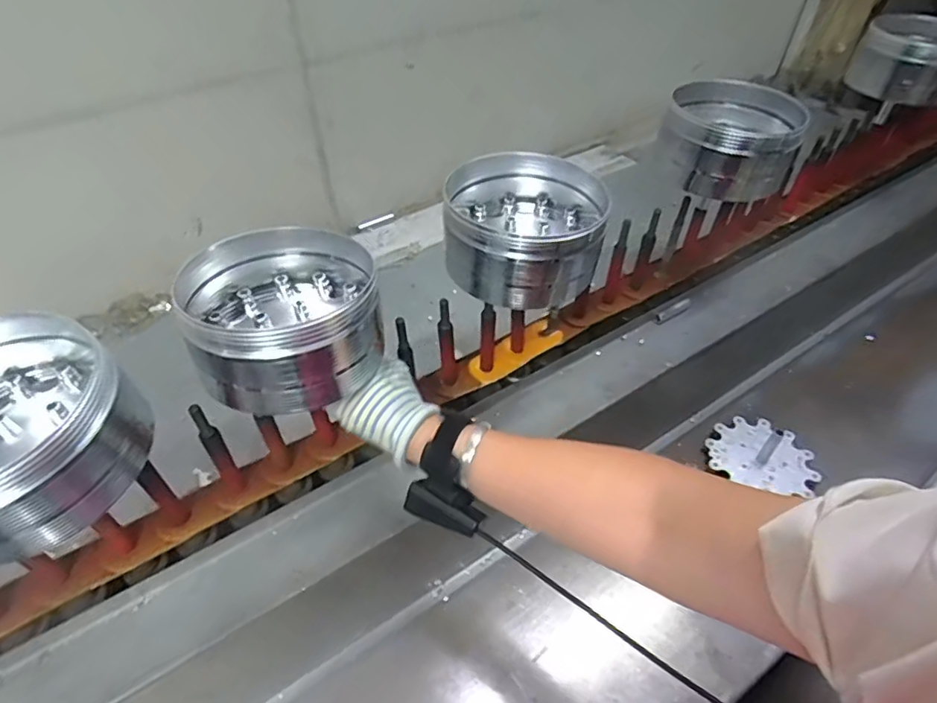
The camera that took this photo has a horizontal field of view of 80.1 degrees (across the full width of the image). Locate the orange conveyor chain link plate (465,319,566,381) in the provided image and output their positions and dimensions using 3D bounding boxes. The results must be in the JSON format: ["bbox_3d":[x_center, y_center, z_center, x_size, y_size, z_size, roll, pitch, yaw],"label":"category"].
[{"bbox_3d":[0.062,-0.001,0.707,0.135,0.013,0.037,-28,90,-22],"label":"orange conveyor chain link plate"}]

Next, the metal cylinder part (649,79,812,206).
[{"bbox_3d":[0.333,-0.272,0.713,0.150,0.089,0.181,20,55,18],"label":"metal cylinder part"}]

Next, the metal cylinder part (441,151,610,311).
[{"bbox_3d":[0.059,-0.126,0.582,0.150,0.094,0.164,4,52,6],"label":"metal cylinder part"}]

